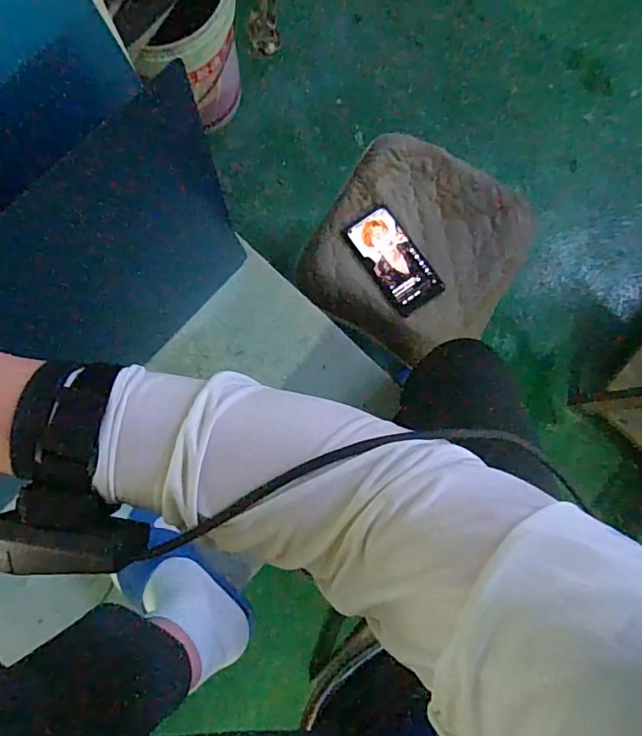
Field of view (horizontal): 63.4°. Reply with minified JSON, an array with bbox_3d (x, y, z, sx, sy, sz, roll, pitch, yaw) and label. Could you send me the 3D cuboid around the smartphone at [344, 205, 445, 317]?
[{"bbox_3d":[0.109,-0.167,0.791,0.084,0.015,0.168,-35,85,-5],"label":"smartphone"}]

